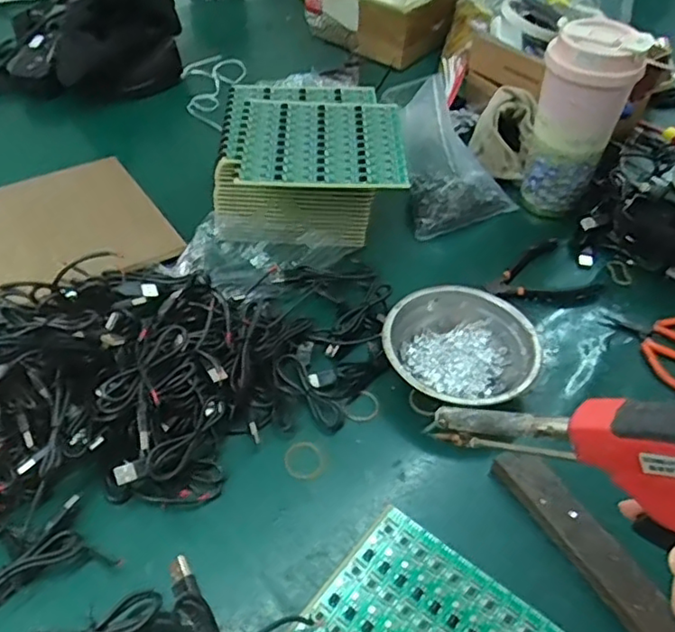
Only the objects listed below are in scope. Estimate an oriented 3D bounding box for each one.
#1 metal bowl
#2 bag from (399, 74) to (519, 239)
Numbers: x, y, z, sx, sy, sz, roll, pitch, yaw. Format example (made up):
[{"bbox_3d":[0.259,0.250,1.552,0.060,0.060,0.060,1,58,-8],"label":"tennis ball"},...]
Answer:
[{"bbox_3d":[0.101,0.033,0.525,0.124,0.039,0.117,2,48,-2],"label":"metal bowl"},{"bbox_3d":[0.135,-0.170,0.666,0.117,0.110,0.118,-4,49,-7],"label":"bag"}]

